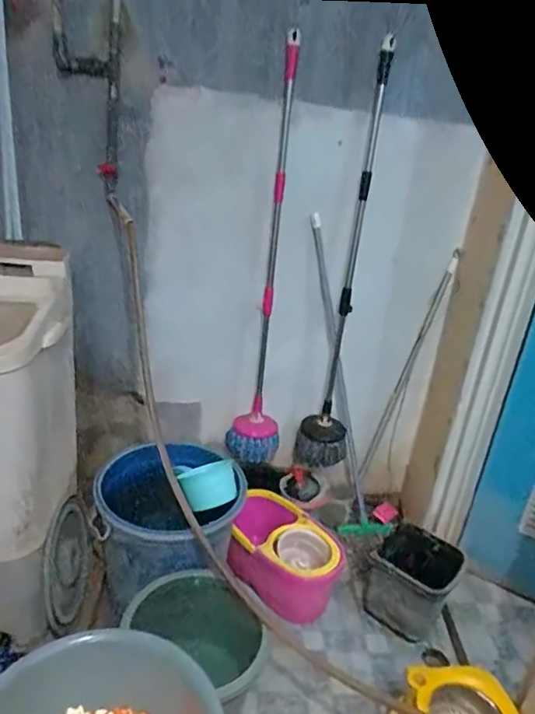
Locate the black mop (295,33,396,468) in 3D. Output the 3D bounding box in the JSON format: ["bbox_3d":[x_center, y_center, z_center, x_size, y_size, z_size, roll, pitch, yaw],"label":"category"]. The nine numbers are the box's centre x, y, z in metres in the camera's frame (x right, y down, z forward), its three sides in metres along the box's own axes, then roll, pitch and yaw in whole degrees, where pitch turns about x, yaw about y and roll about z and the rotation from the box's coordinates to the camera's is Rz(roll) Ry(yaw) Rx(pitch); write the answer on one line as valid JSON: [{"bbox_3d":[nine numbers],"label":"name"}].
[{"bbox_3d":[0.266,-0.264,1.765,0.171,1.372,0.250,10,25,8],"label":"black mop"}]

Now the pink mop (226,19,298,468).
[{"bbox_3d":[0.001,-0.303,1.766,0.166,1.327,0.367,4,25,-5],"label":"pink mop"}]

